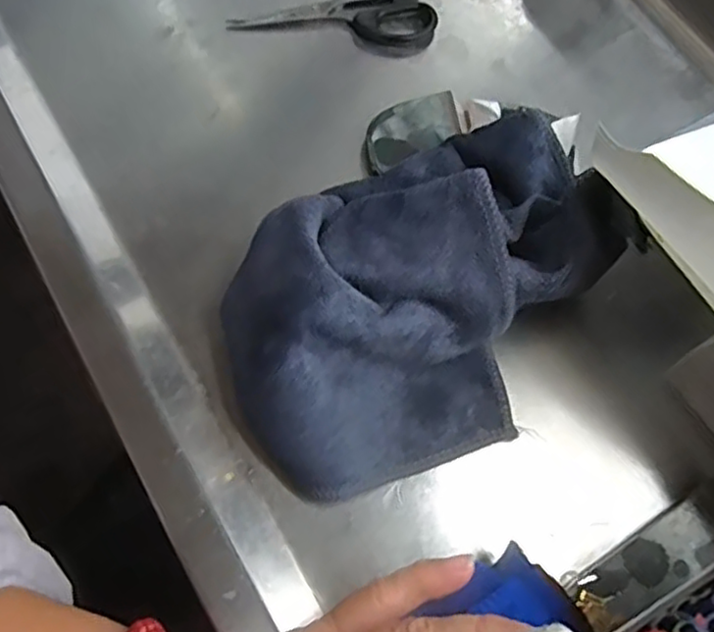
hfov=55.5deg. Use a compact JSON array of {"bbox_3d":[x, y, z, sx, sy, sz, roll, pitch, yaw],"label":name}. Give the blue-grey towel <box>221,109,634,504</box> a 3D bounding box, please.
[{"bbox_3d":[0.034,-0.016,0.332,0.206,0.059,0.144,-30,71,-10],"label":"blue-grey towel"}]

